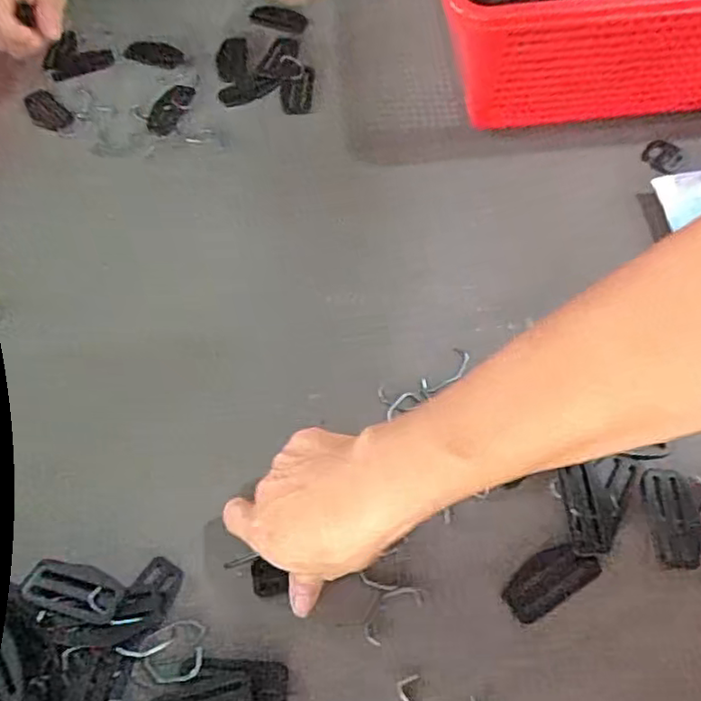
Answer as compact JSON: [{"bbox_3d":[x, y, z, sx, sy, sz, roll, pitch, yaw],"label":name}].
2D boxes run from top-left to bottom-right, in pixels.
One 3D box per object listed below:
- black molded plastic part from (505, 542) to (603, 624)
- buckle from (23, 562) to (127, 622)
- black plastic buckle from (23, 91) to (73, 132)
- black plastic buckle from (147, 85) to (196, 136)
[{"bbox_3d":[0.113,0.130,0.360,0.055,0.004,0.026,-29,64,-12],"label":"black molded plastic part"},{"bbox_3d":[-0.160,0.139,0.369,0.062,0.014,0.025,15,64,11],"label":"buckle"},{"bbox_3d":[-0.272,-0.214,0.563,0.055,0.005,0.029,40,71,21],"label":"black plastic buckle"},{"bbox_3d":[-0.158,-0.212,0.554,0.030,0.004,0.059,15,64,11],"label":"black plastic buckle"}]

